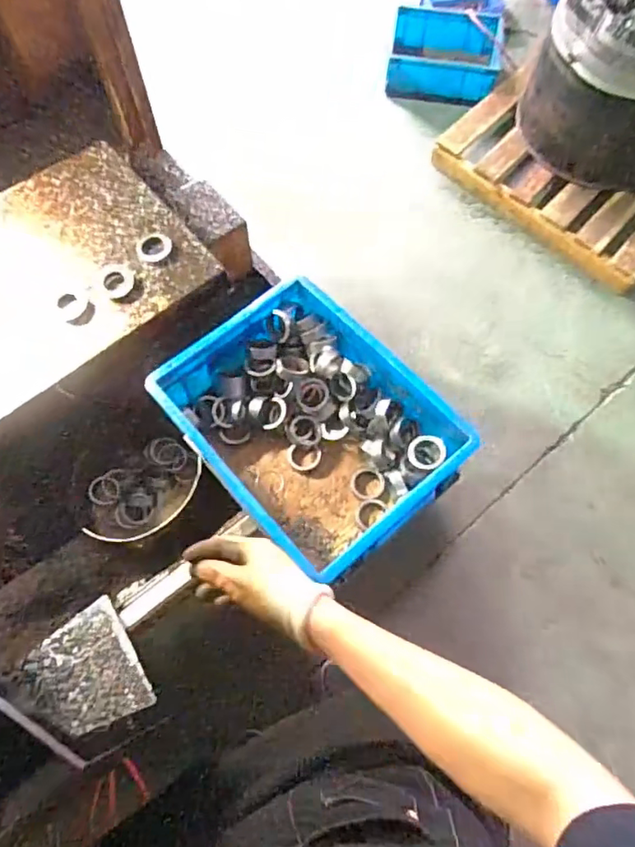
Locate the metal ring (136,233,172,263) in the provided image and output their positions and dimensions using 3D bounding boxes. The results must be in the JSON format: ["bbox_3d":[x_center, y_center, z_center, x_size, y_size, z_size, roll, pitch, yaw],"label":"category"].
[{"bbox_3d":[-0.226,-0.244,0.774,0.048,0.007,0.050,1,69,-2],"label":"metal ring"}]

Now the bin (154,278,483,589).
[{"bbox_3d":[-0.013,0.005,0.741,0.262,0.128,0.341,-37,74,-15],"label":"bin"}]

